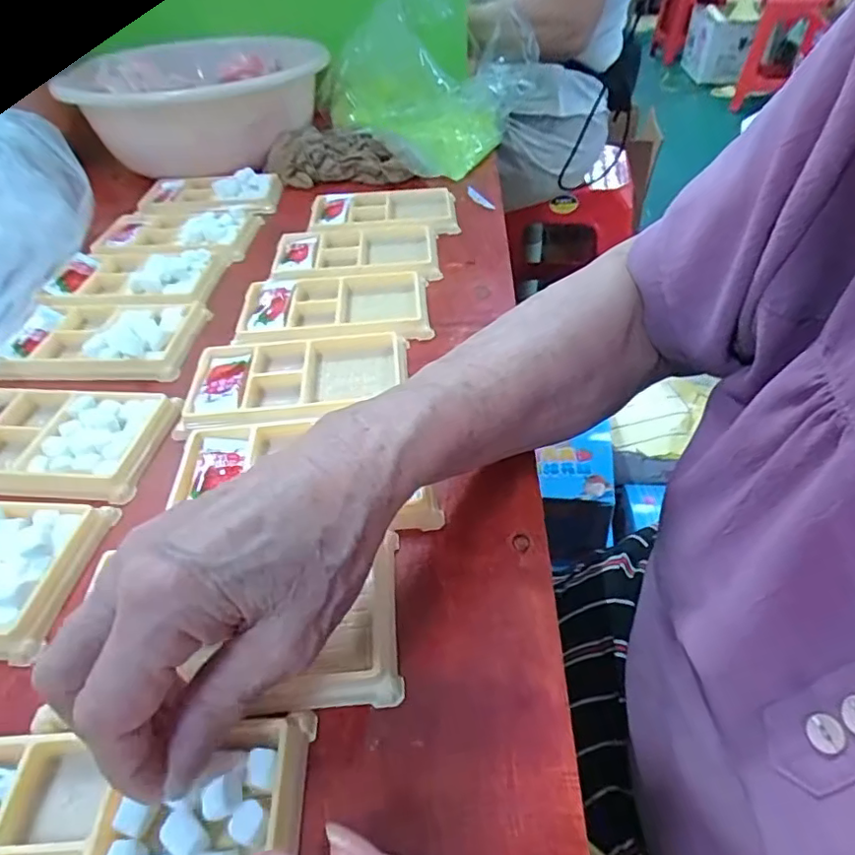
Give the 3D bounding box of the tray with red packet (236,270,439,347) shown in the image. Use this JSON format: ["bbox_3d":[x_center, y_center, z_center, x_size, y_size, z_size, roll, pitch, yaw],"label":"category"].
[{"bbox_3d":[-0.065,-0.086,0.411,0.132,0.012,0.082,-5,43,-3],"label":"tray with red packet"}]

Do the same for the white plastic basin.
[{"bbox_3d":[-0.232,-0.349,0.625,0.225,0.100,0.241,-2,43,1],"label":"white plastic basin"}]

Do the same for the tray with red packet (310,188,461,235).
[{"bbox_3d":[-0.039,-0.201,0.536,0.134,0.016,0.076,-6,43,-3],"label":"tray with red packet"}]

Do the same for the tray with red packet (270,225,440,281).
[{"bbox_3d":[-0.059,-0.144,0.473,0.131,0.014,0.083,-7,43,-4],"label":"tray with red packet"}]

